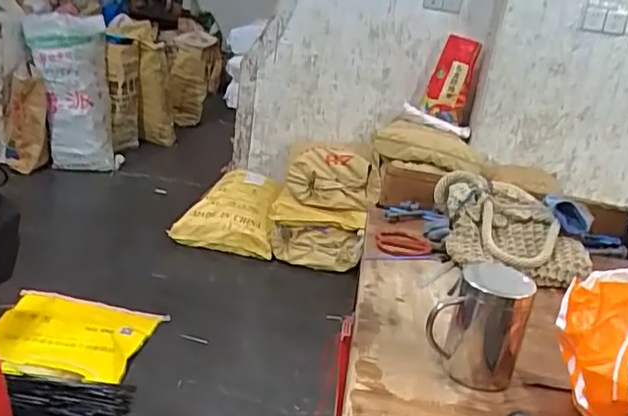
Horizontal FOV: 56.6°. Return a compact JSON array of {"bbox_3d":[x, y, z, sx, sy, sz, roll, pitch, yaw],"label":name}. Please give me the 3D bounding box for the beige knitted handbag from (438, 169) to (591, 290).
[{"bbox_3d":[0.331,0.026,0.975,0.215,0.124,0.207,6,20,-5],"label":"beige knitted handbag"}]

